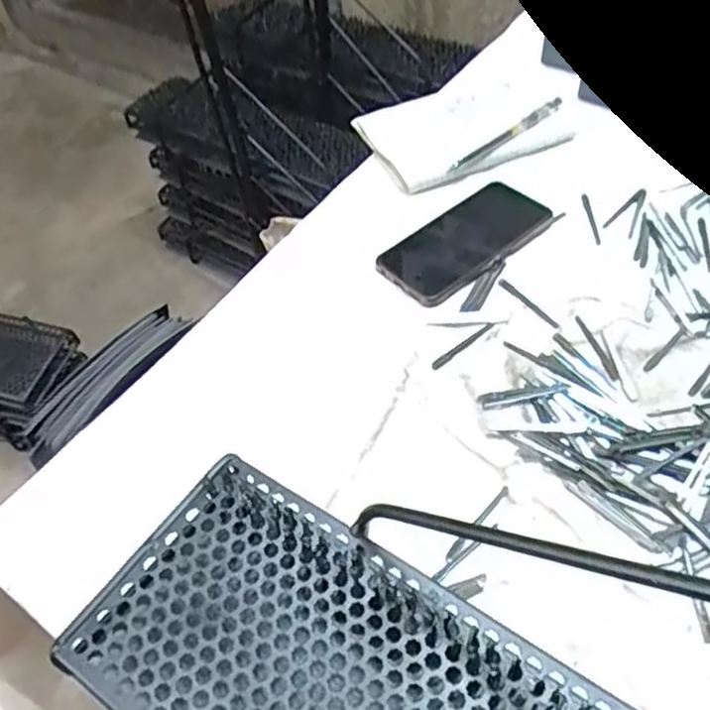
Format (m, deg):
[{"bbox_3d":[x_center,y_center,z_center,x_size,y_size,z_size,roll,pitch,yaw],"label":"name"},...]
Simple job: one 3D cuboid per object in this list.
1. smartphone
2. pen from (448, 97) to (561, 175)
[{"bbox_3d":[0.105,-0.106,0.639,0.171,0.008,0.078,-31,54,-27],"label":"smartphone"},{"bbox_3d":[0.163,-0.231,0.732,0.172,0.008,0.014,-32,55,-28],"label":"pen"}]

